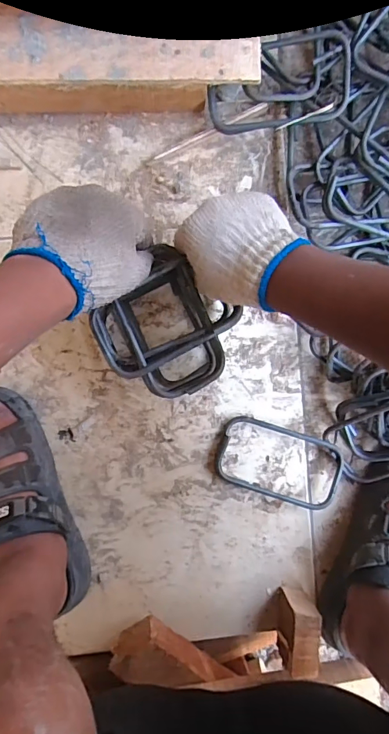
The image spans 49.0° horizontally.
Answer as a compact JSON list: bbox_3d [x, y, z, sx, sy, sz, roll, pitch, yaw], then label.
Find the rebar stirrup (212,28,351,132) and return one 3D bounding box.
[{"bbox_3d":[0.088,-0.304,0.458,0.148,0.024,0.087,0,100,15],"label":"rebar stirrup"}]

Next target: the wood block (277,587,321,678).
[{"bbox_3d":[0.122,0.312,0.507,0.036,0.056,0.075,1,93,-4],"label":"wood block"}]

